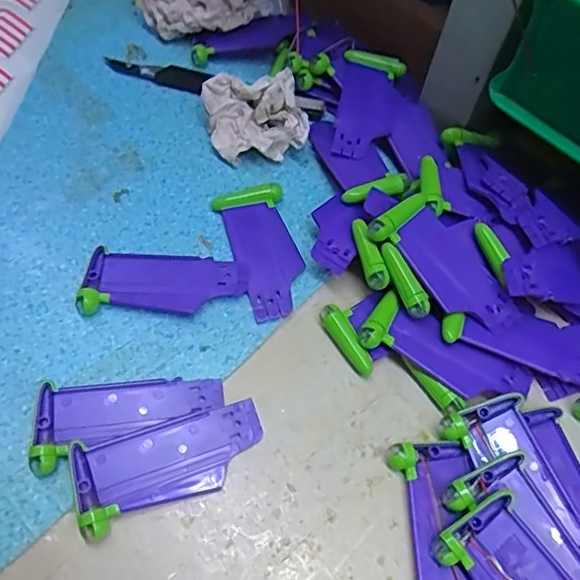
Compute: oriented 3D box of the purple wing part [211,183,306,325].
[{"bbox_3d":[-0.014,-0.025,0.334,0.039,0.011,0.086,-15,62,-13],"label":"purple wing part"}]

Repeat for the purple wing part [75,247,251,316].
[{"bbox_3d":[-0.071,-0.005,0.318,0.091,0.010,0.039,2,60,-3],"label":"purple wing part"}]

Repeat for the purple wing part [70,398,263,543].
[{"bbox_3d":[-0.055,0.083,0.267,0.087,0.013,0.040,-14,62,-12],"label":"purple wing part"}]

